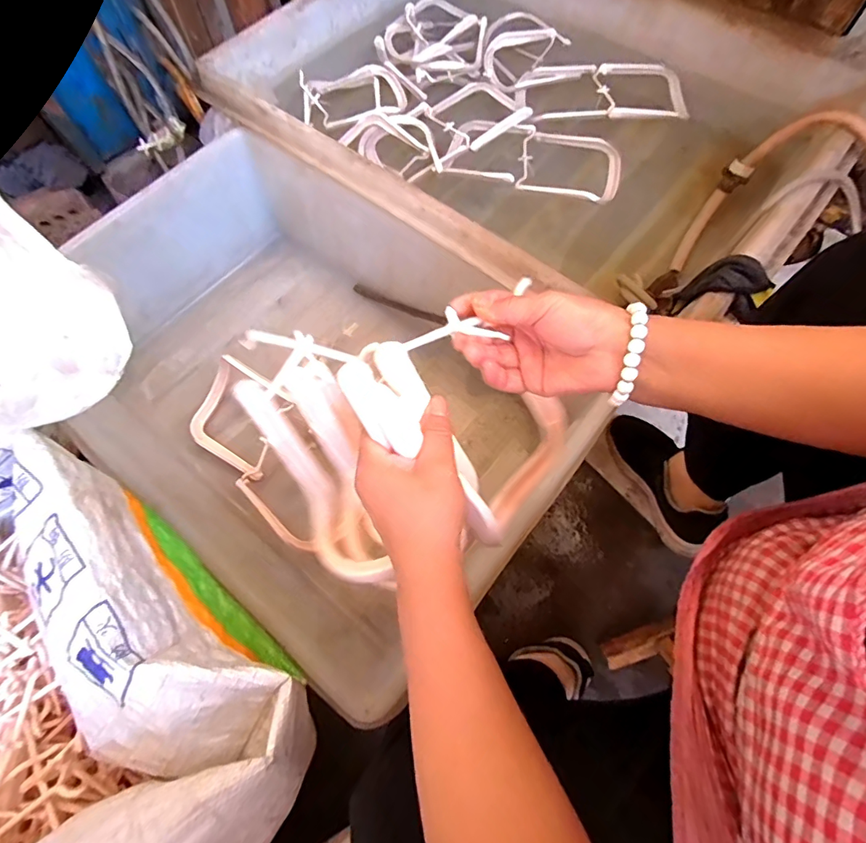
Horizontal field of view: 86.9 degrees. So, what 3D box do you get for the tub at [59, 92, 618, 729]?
[{"bbox_3d":[-0.216,-0.087,0.764,0.814,0.260,0.599,34,71,15],"label":"tub"}]

